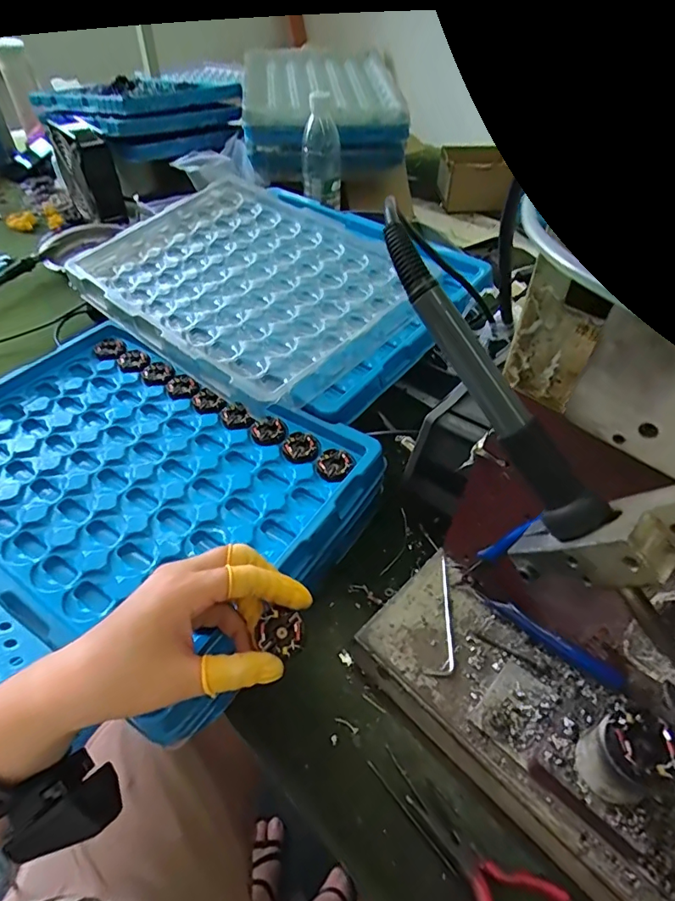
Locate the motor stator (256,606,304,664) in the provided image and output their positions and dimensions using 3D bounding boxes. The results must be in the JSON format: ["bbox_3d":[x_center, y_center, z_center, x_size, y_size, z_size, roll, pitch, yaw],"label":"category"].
[{"bbox_3d":[-0.035,0.111,0.299,0.029,0.010,0.025,17,49,16],"label":"motor stator"}]

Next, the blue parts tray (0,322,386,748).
[{"bbox_3d":[-0.185,0.025,0.440,0.375,0.052,0.257,26,52,23],"label":"blue parts tray"}]

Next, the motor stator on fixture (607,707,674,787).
[{"bbox_3d":[0.144,0.138,0.232,0.028,0.008,0.030,2,47,3],"label":"motor stator on fixture"}]

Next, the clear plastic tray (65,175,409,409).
[{"bbox_3d":[-0.104,-0.206,0.571,0.367,0.023,0.278,33,61,24],"label":"clear plastic tray"}]

